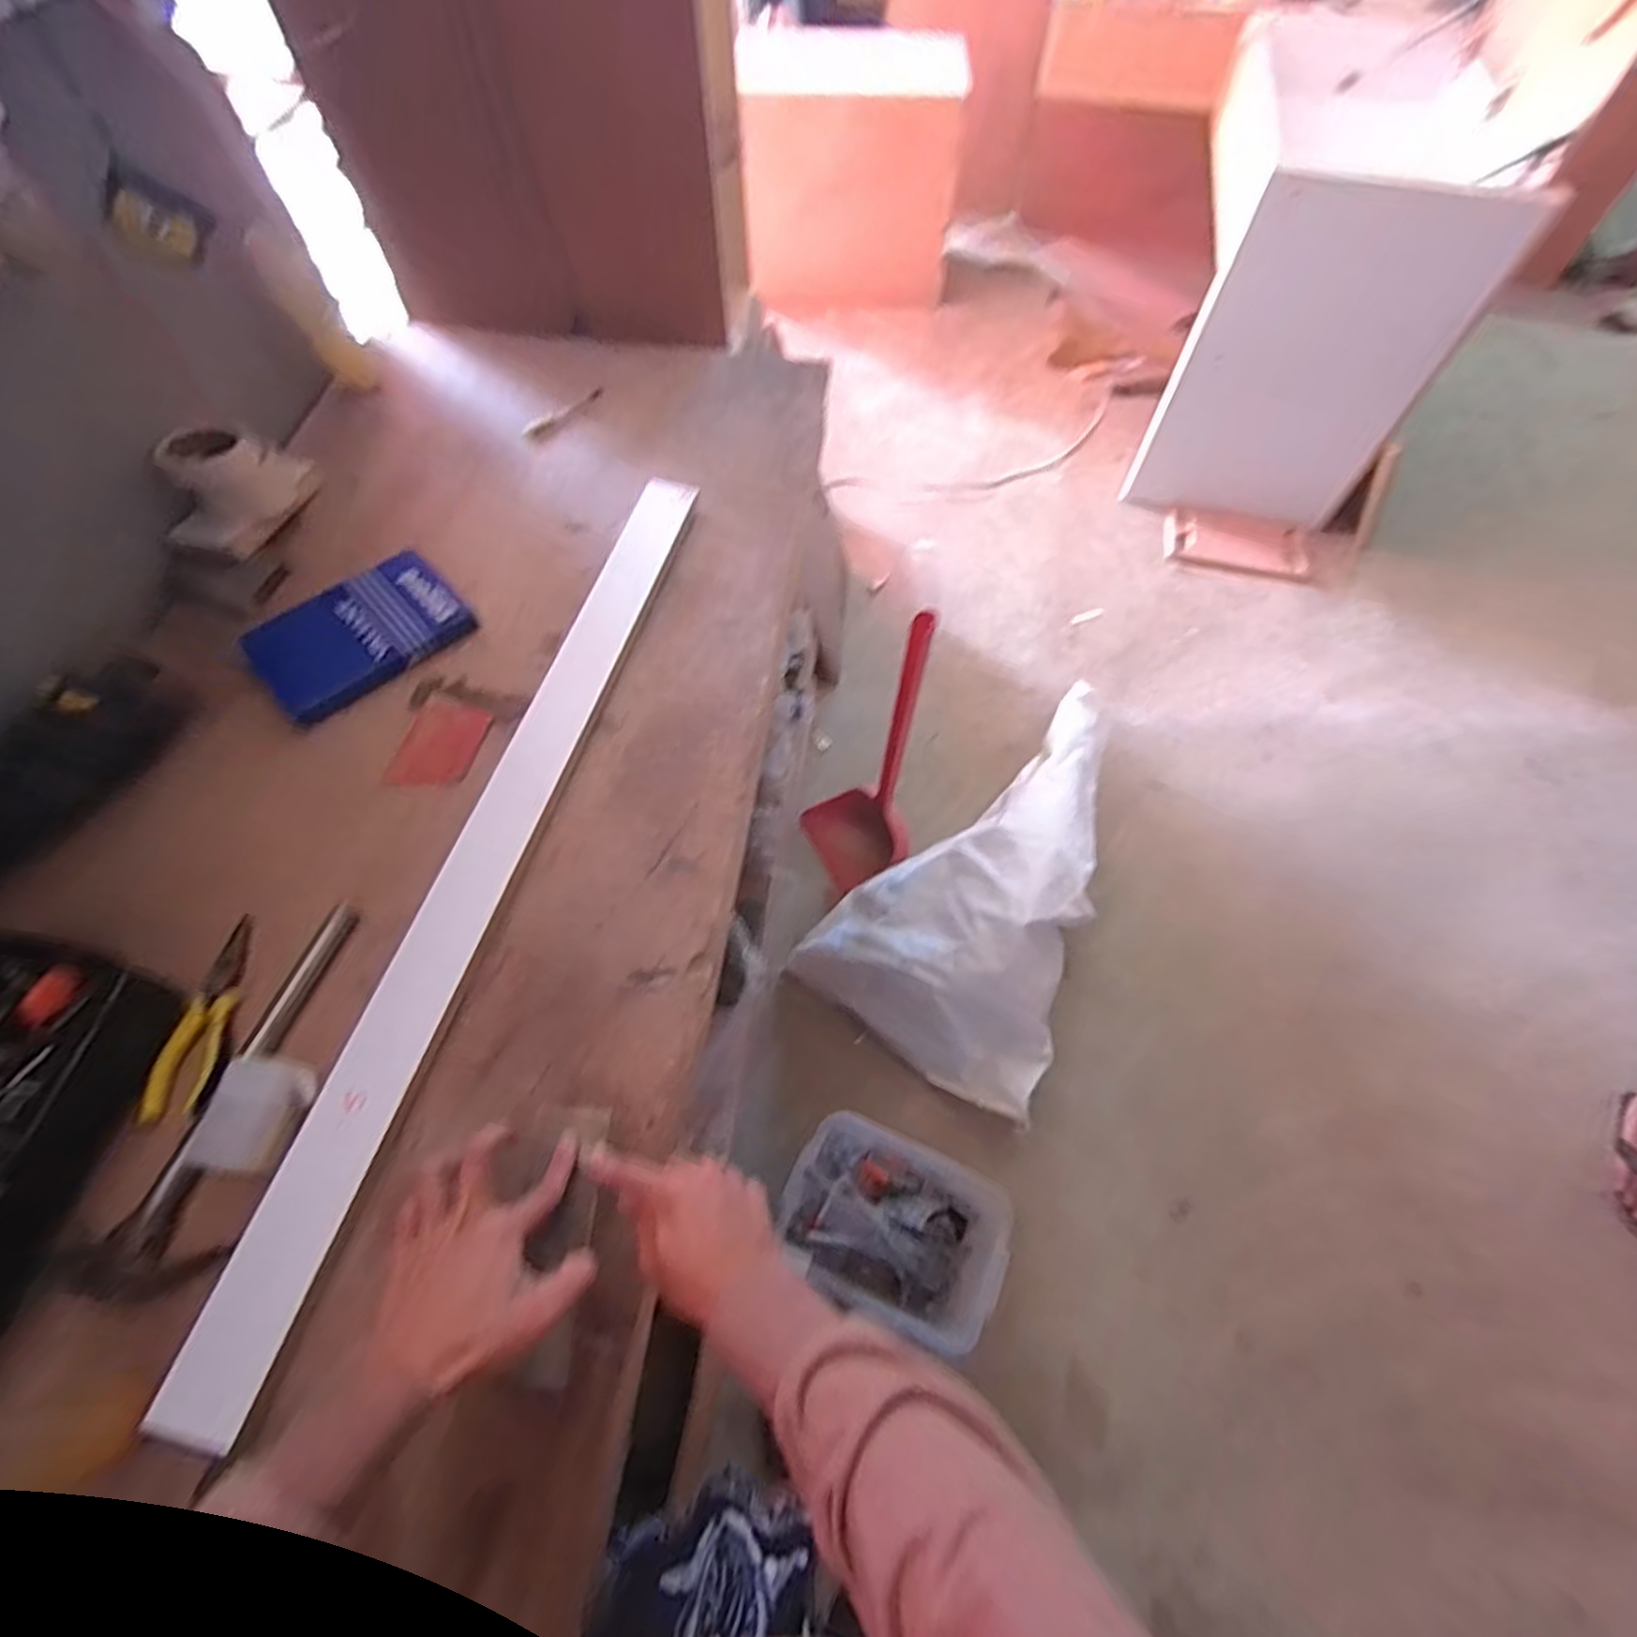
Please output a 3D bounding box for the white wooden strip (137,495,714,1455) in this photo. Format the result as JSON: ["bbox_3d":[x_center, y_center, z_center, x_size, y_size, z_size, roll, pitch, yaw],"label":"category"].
[{"bbox_3d":[-0.308,0.000,0.724,0.070,0.013,0.966,15,63,3],"label":"white wooden strip"}]

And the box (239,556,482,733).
[{"bbox_3d":[-0.511,-0.206,0.830,0.224,0.035,0.135,-35,68,-16],"label":"box"}]

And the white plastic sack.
[{"bbox_3d":[0.358,0.104,1.406,0.491,0.298,0.740,34,66,16],"label":"white plastic sack"}]

